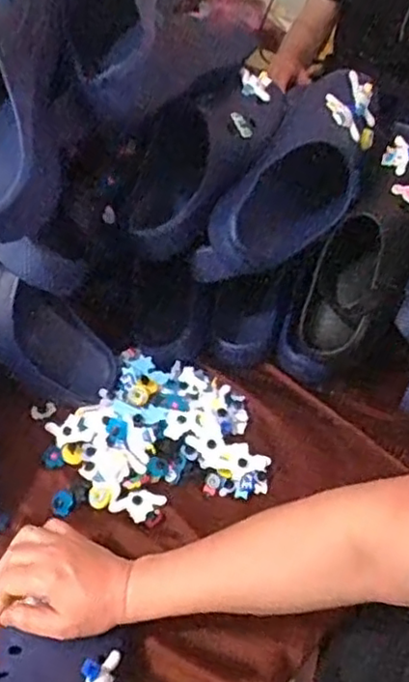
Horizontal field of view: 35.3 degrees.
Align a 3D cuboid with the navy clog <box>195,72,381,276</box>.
[{"bbox_3d":[0.106,-0.171,0.717,0.099,0.102,0.288,42,95,28],"label":"navy clog"}]

